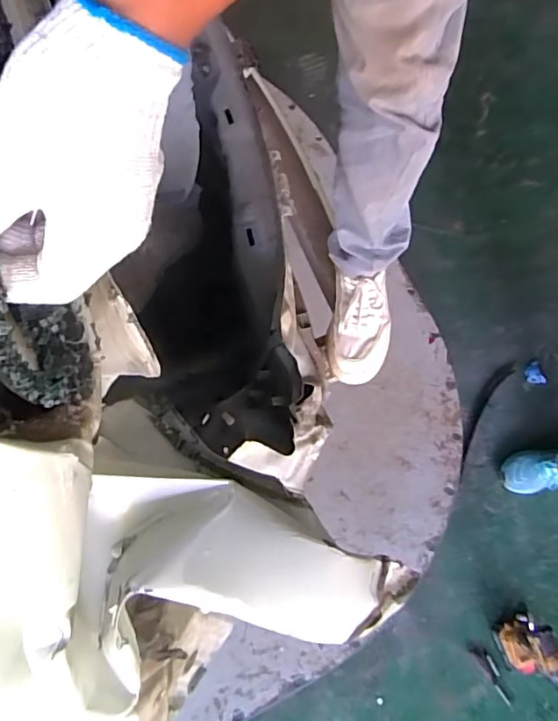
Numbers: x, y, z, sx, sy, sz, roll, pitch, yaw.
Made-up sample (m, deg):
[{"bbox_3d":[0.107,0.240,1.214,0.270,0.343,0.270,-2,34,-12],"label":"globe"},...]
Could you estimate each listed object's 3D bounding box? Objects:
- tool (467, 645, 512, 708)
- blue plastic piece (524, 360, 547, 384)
[{"bbox_3d":[0.535,0.781,1.400,0.037,0.018,0.152,-33,75,-10],"label":"tool"},{"bbox_3d":[0.771,0.046,1.693,0.055,0.043,0.080,-37,76,-11],"label":"blue plastic piece"}]

